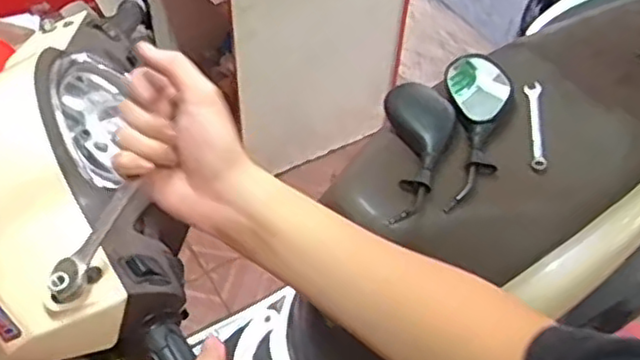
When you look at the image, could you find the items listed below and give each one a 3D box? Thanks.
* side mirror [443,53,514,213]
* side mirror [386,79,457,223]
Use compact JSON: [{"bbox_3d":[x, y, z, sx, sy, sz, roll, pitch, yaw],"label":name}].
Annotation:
[{"bbox_3d":[0.225,-0.075,0.971,0.103,0.044,0.276,10,49,6],"label":"side mirror"},{"bbox_3d":[0.133,-0.041,0.944,0.099,0.039,0.231,10,49,6],"label":"side mirror"}]

